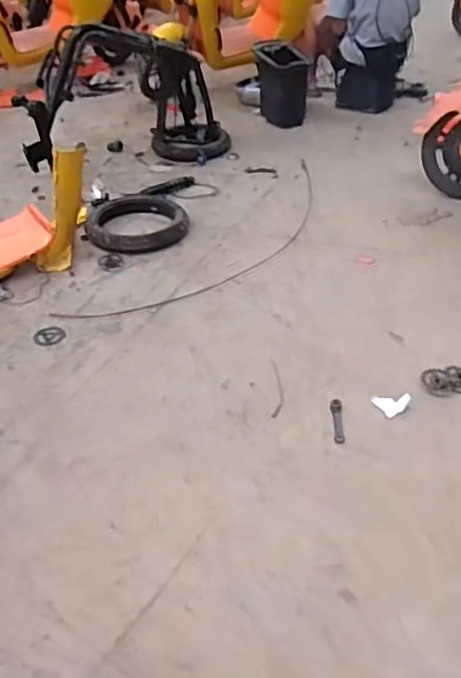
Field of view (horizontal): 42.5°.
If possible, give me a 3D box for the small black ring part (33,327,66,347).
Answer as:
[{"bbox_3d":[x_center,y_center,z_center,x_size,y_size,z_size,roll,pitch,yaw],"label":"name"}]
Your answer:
[{"bbox_3d":[-0.505,-0.008,1.658,0.086,0.005,0.080,-1,39,1],"label":"small black ring part"}]

